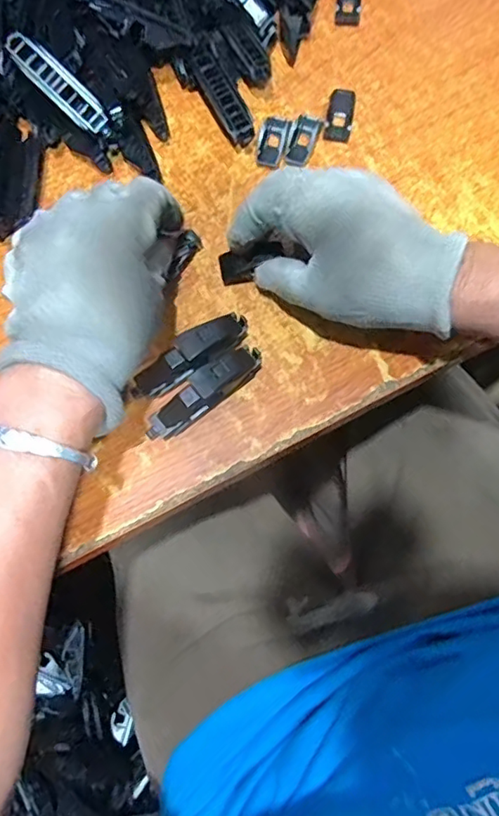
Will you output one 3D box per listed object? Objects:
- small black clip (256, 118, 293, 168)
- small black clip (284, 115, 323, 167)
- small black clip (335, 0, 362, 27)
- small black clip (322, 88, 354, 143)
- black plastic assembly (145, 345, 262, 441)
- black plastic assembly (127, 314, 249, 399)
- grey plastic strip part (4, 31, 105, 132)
[{"bbox_3d":[0.016,-0.185,0.394,0.019,0.007,0.036,13,76,4],"label":"small black clip"},{"bbox_3d":[0.037,-0.188,0.394,0.018,0.005,0.042,20,77,6],"label":"small black clip"},{"bbox_3d":[0.076,-0.313,0.432,0.019,0.004,0.043,6,76,2],"label":"small black clip"},{"bbox_3d":[0.065,-0.211,0.403,0.018,0.007,0.045,9,76,3],"label":"small black clip"},{"bbox_3d":[-0.026,-0.010,0.340,0.082,0.023,0.019,-38,78,-8],"label":"black plastic assembly"},{"bbox_3d":[-0.036,-0.033,0.347,0.081,0.022,0.022,-30,77,-7],"label":"black plastic assembly"},{"bbox_3d":[-0.123,-0.208,0.361,0.072,0.004,0.020,42,96,-12],"label":"grey plastic strip part"}]

